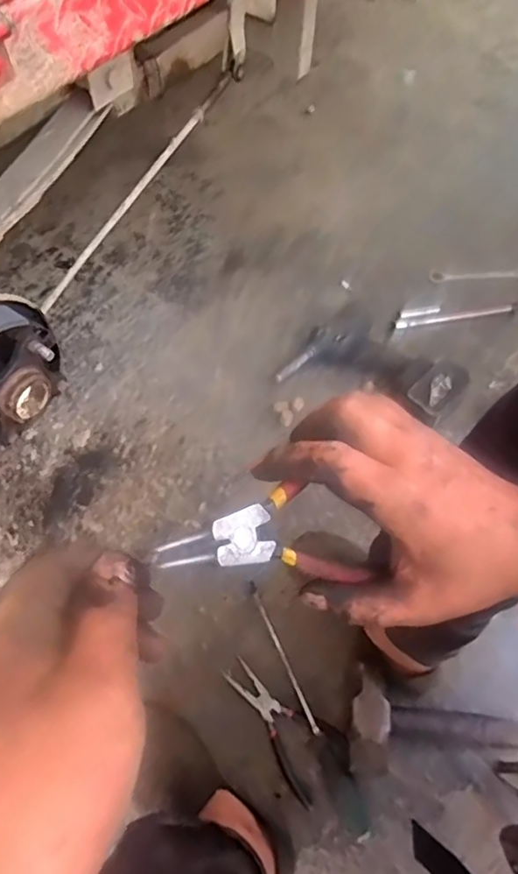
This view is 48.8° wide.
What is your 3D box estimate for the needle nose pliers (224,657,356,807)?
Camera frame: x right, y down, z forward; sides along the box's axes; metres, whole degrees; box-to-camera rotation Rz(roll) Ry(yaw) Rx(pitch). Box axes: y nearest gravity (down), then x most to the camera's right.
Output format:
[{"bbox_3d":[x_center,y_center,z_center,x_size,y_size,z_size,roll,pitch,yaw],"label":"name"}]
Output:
[{"bbox_3d":[0.031,0.352,0.712,0.084,0.021,0.177,-38,68,-20],"label":"needle nose pliers"}]

